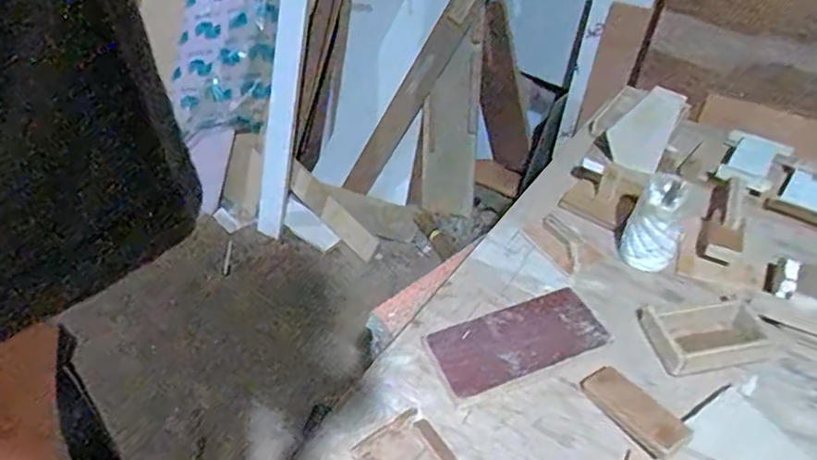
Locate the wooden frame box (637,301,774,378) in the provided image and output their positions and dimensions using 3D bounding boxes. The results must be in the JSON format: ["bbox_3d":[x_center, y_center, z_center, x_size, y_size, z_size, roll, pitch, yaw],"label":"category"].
[{"bbox_3d":[0.335,0.115,0.678,0.121,0.027,0.083,-3,41,-5],"label":"wooden frame box"}]

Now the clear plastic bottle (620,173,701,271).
[{"bbox_3d":[0.307,-0.010,0.751,0.066,0.105,0.062,26,46,26],"label":"clear plastic bottle"}]

